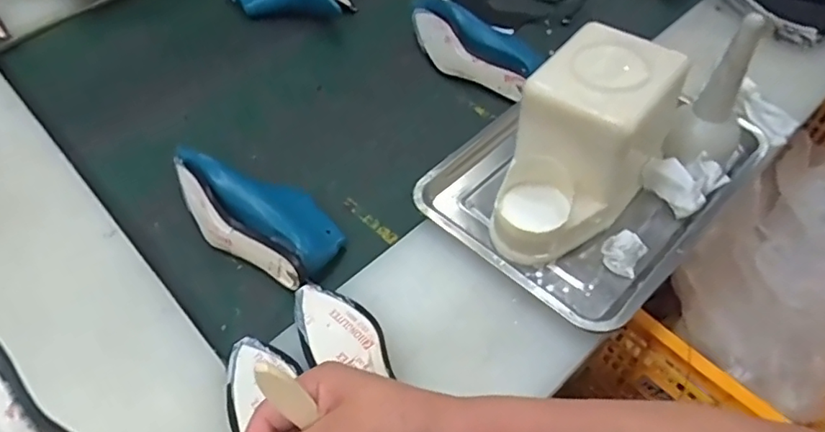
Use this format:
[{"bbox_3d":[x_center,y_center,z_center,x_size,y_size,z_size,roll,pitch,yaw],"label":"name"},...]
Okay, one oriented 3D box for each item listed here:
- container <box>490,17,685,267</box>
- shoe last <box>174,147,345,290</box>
[{"bbox_3d":[0.184,-0.074,0.625,0.140,0.168,0.227,31,61,23],"label":"container"},{"bbox_3d":[-0.214,-0.013,0.718,0.272,0.068,0.113,26,60,21],"label":"shoe last"}]

